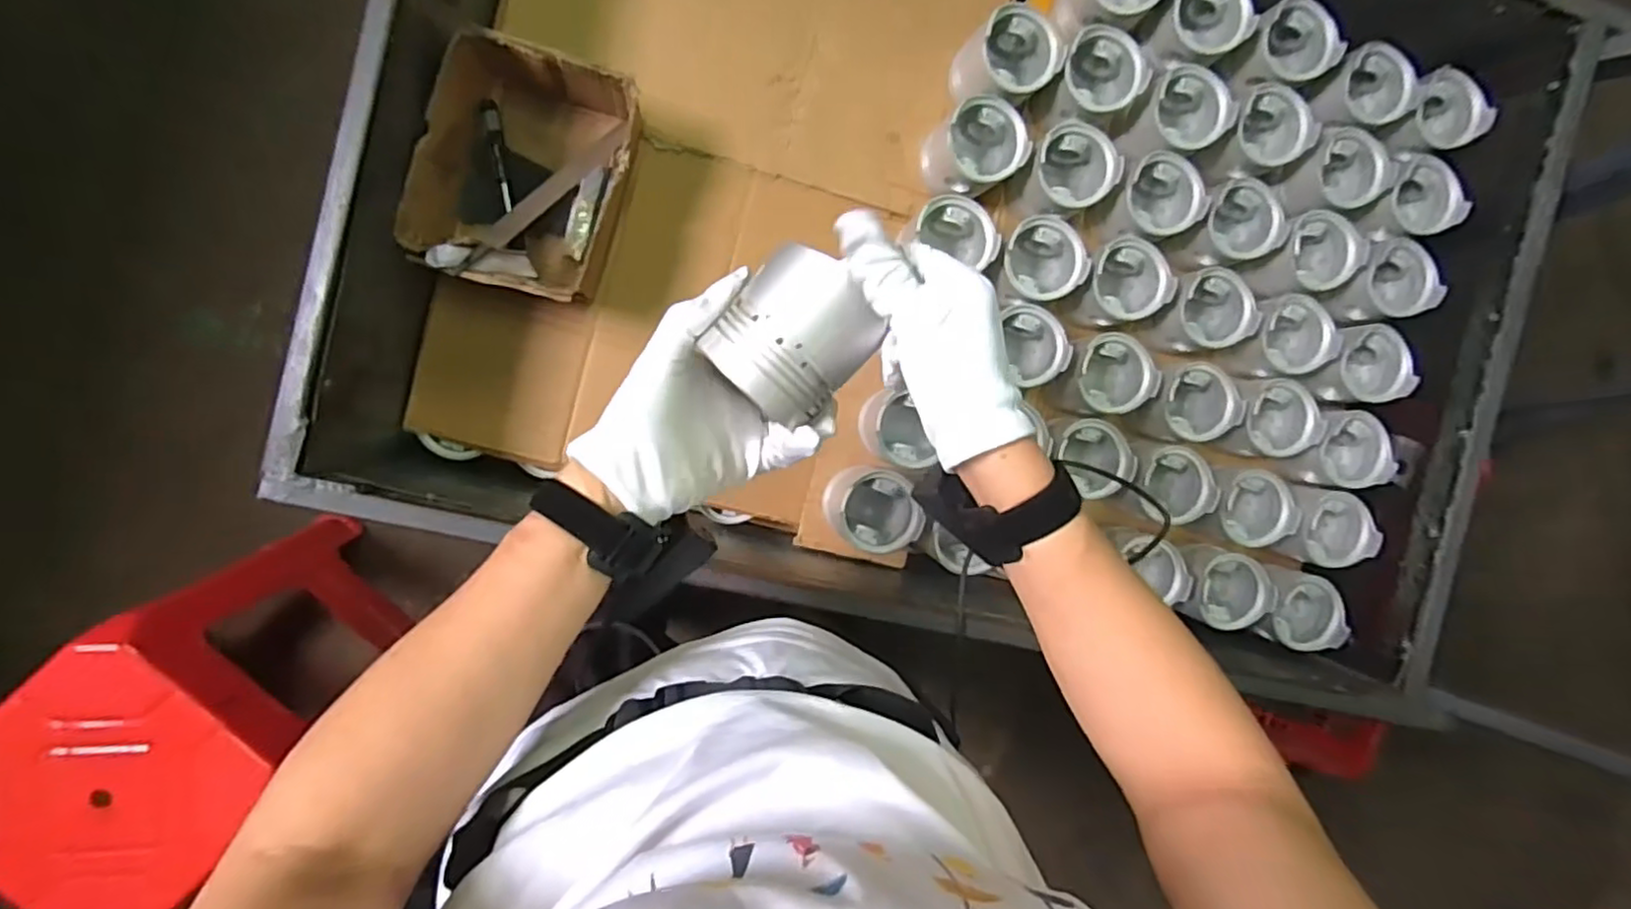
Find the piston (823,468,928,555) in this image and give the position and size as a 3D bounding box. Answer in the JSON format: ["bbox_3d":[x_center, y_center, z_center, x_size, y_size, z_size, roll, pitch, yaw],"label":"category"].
[{"bbox_3d":[0.060,0.057,0.728,0.083,0.084,0.085,-1,94,-8],"label":"piston"}]

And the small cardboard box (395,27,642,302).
[{"bbox_3d":[-0.281,-0.265,0.669,0.163,0.095,0.214,15,91,-9],"label":"small cardboard box"}]

